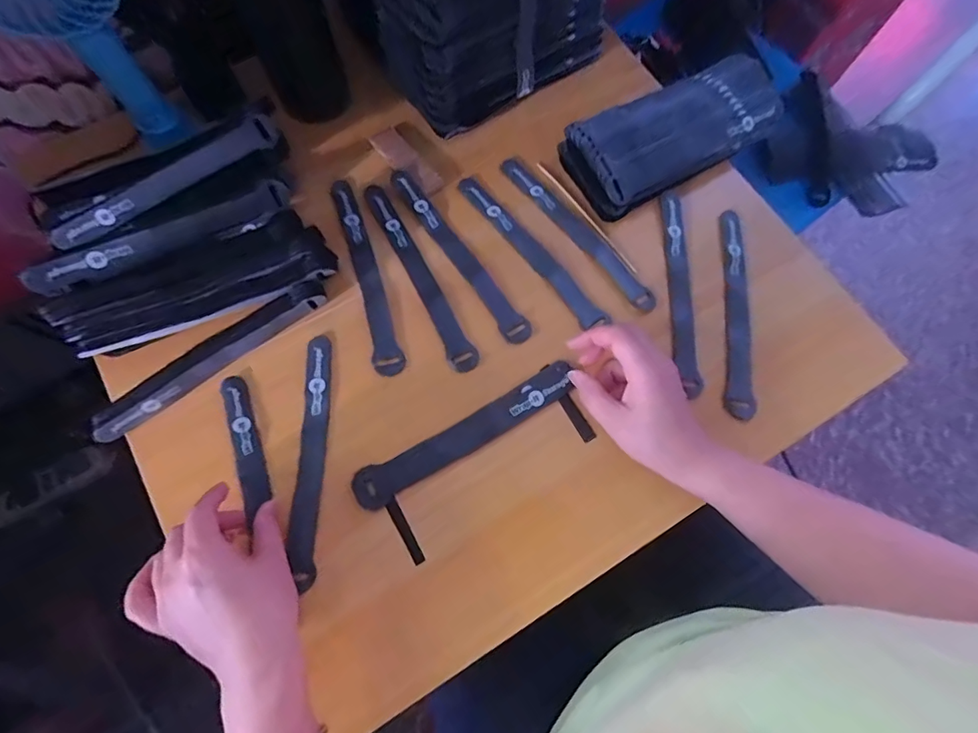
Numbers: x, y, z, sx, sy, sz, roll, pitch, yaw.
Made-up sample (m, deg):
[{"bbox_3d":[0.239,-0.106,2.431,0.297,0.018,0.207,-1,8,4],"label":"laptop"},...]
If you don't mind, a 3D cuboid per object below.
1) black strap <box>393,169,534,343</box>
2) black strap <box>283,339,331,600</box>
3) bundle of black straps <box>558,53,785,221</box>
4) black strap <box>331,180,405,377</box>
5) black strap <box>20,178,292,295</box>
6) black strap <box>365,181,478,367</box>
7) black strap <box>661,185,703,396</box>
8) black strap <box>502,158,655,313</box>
[{"bbox_3d":[-0.028,-0.106,0.446,0.023,0.004,0.208,-33,77,-10],"label":"black strap"},{"bbox_3d":[-0.138,0.066,0.372,0.022,0.006,0.188,-1,74,-2],"label":"black strap"},{"bbox_3d":[0.181,-0.226,0.444,0.216,0.028,0.087,-31,77,-10],"label":"bundle of black straps"},{"bbox_3d":[-0.111,-0.084,0.425,0.024,0.004,0.198,-19,71,-4],"label":"black strap"},{"bbox_3d":[-0.267,-0.110,0.402,0.204,0.010,0.024,-31,116,-20],"label":"black strap"},{"bbox_3d":[-0.064,-0.085,0.438,0.023,0.005,0.205,-26,76,-8],"label":"black strap"},{"bbox_3d":[0.163,-0.068,0.418,0.020,0.011,0.183,0,74,-1],"label":"black strap"},{"bbox_3d":[0.082,-0.128,0.453,0.023,0.004,0.203,-34,73,-13],"label":"black strap"}]

